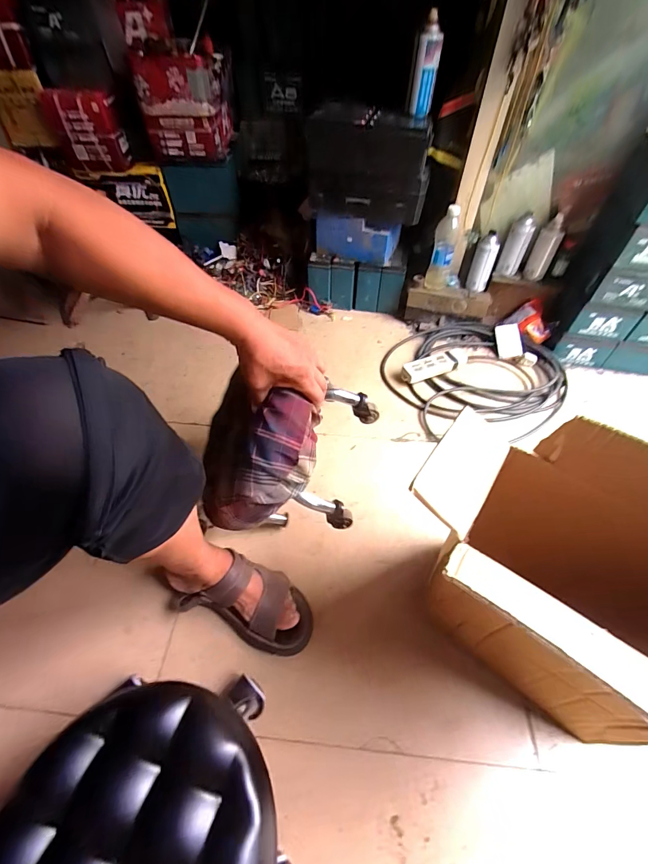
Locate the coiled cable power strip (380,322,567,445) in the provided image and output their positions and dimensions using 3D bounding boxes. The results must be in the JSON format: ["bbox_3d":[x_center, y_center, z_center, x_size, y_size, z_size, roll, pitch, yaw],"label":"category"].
[{"bbox_3d":[0.441,-0.192,1.066,0.511,0.052,0.428,-17,53,-14],"label":"coiled cable power strip"}]

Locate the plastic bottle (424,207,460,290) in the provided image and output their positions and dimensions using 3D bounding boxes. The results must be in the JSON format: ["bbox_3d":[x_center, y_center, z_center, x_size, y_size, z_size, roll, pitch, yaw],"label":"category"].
[{"bbox_3d":[0.352,-0.532,1.063,0.069,0.205,0.074,18,53,14],"label":"plastic bottle"}]

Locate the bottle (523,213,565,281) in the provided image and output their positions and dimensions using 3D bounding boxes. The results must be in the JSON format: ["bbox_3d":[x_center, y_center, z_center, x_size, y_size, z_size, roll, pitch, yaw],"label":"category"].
[{"bbox_3d":[0.650,-0.546,1.079,0.069,0.171,0.057,21,38,12],"label":"bottle"}]

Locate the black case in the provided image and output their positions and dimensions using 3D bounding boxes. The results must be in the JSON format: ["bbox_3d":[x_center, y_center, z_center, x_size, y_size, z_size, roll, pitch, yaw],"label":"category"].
[{"bbox_3d":[0.131,-0.760,1.029,0.327,0.224,0.187,11,52,8],"label":"black case"}]

